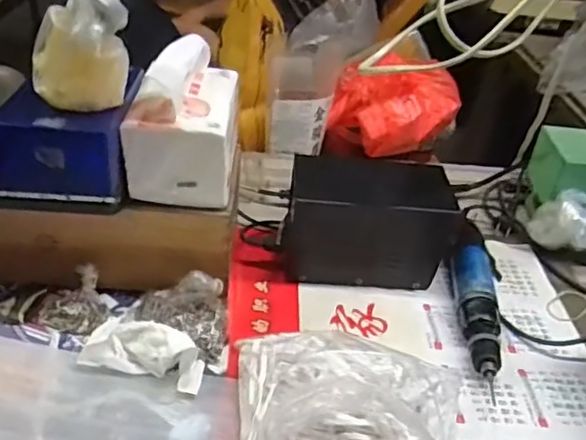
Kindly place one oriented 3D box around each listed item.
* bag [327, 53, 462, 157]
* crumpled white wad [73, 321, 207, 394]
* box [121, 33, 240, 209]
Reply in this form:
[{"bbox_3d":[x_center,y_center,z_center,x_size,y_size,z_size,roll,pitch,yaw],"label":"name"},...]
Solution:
[{"bbox_3d":[0.137,-0.176,0.878,0.154,0.112,0.150,-14,40,-27],"label":"bag"},{"bbox_3d":[-0.121,0.108,0.503,0.098,0.038,0.050,10,33,6],"label":"crumpled white wad"},{"bbox_3d":[-0.099,-0.095,0.558,0.093,0.114,0.125,3,35,-6],"label":"box"}]

